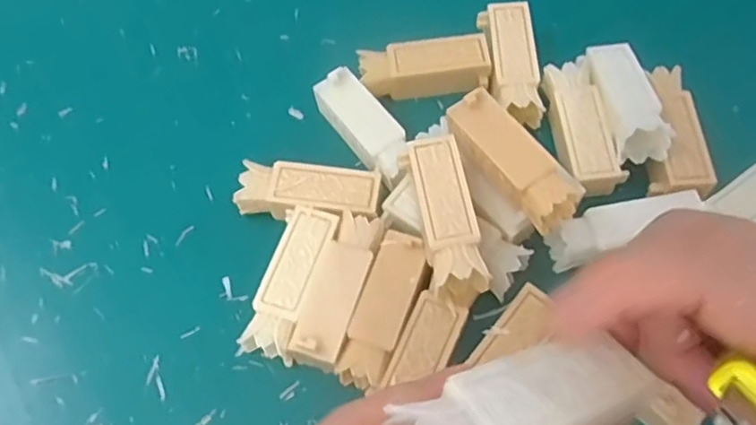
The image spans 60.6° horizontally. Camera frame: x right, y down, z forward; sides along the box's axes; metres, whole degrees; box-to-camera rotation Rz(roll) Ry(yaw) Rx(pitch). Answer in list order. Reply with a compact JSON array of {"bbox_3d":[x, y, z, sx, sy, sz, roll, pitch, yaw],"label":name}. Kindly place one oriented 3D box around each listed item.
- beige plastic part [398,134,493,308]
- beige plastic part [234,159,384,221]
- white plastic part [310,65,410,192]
[{"bbox_3d":[0.026,0.003,0.255,0.022,0.020,0.063,-12,65,-2],"label":"beige plastic part"},{"bbox_3d":[-0.029,-0.006,0.283,0.060,0.020,0.024,4,65,5],"label":"beige plastic part"},{"bbox_3d":[-0.005,-0.036,0.295,0.023,0.022,0.060,-33,67,-12],"label":"white plastic part"}]

